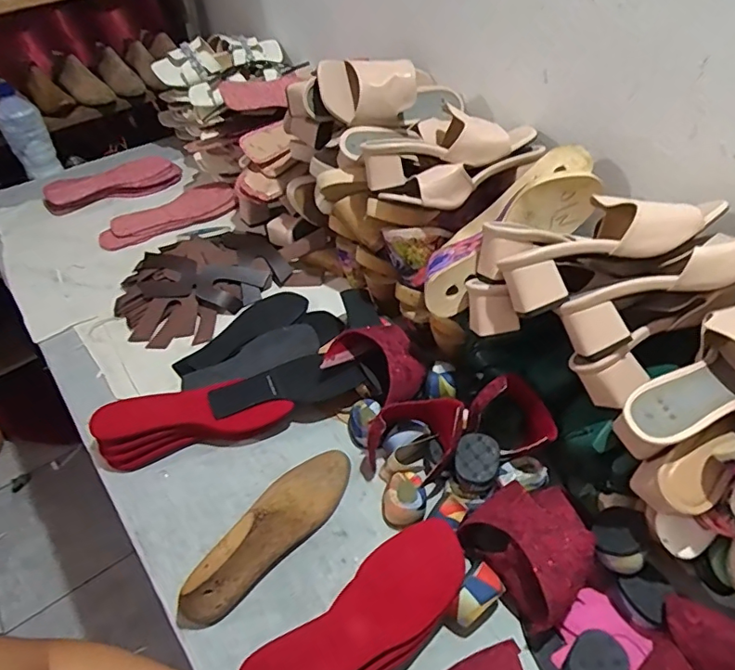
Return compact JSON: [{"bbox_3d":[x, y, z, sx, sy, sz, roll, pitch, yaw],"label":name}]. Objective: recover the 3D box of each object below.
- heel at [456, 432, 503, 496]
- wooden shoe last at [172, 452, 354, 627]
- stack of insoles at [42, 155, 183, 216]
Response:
[{"bbox_3d":[0.128,0.153,0.611,0.051,0.048,0.059,11,49,12],"label":"heel"},{"bbox_3d":[-0.105,0.212,0.576,0.064,0.077,0.238,27,54,24],"label":"wooden shoe last"},{"bbox_3d":[-0.524,-0.313,1.067,0.269,0.050,0.073,-16,49,-12],"label":"stack of insoles"}]

